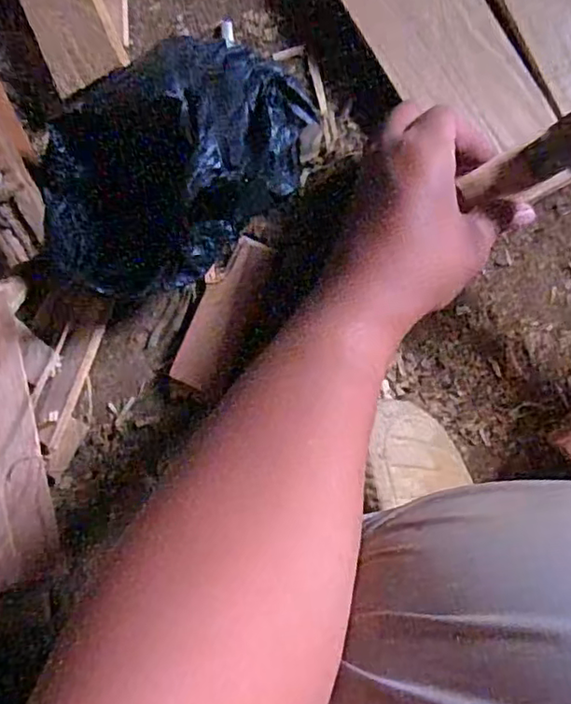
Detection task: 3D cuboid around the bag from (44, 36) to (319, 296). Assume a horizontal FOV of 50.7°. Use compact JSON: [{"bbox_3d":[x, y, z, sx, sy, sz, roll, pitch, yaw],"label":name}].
[{"bbox_3d":[-0.078,-0.125,0.405,0.190,0.049,0.128,-45,83,5],"label":"bag"}]

